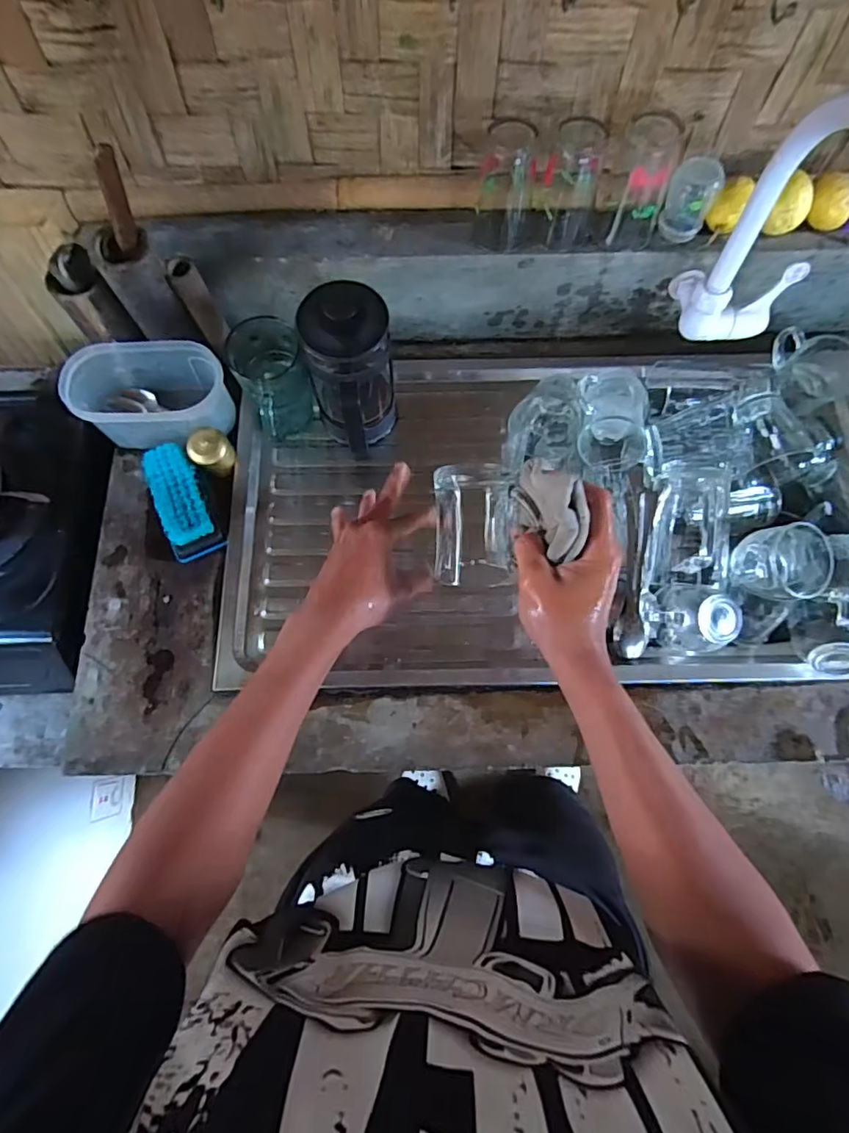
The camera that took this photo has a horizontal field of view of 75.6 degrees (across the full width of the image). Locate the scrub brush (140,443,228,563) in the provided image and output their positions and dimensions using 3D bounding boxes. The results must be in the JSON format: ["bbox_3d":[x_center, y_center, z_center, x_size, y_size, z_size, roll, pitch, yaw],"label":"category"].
[{"bbox_3d":[-0.272,-0.075,0.613,0.056,0.034,0.126,-22,76,-6],"label":"scrub brush"}]

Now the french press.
[{"bbox_3d":[-0.073,-0.194,0.579,0.087,0.180,0.096,-21,76,-6],"label":"french press"}]

